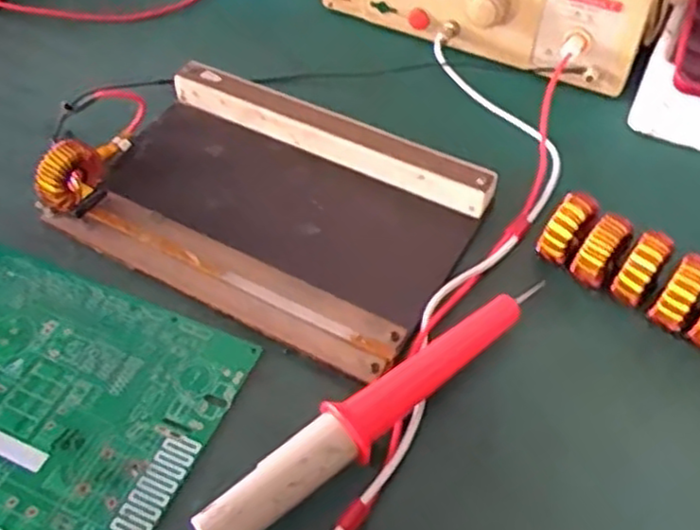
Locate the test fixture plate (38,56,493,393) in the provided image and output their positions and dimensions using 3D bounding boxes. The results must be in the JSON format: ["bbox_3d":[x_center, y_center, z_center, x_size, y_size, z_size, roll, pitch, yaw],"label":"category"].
[{"bbox_3d":[-0.062,-0.051,0.552,0.299,0.031,0.198,24,56,19],"label":"test fixture plate"}]

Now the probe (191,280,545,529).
[{"bbox_3d":[0.020,0.087,0.440,0.259,0.033,0.032,-34,59,-23],"label":"probe"}]

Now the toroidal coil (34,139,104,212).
[{"bbox_3d":[-0.208,-0.070,0.527,0.020,0.048,0.053,25,56,19],"label":"toroidal coil"}]

